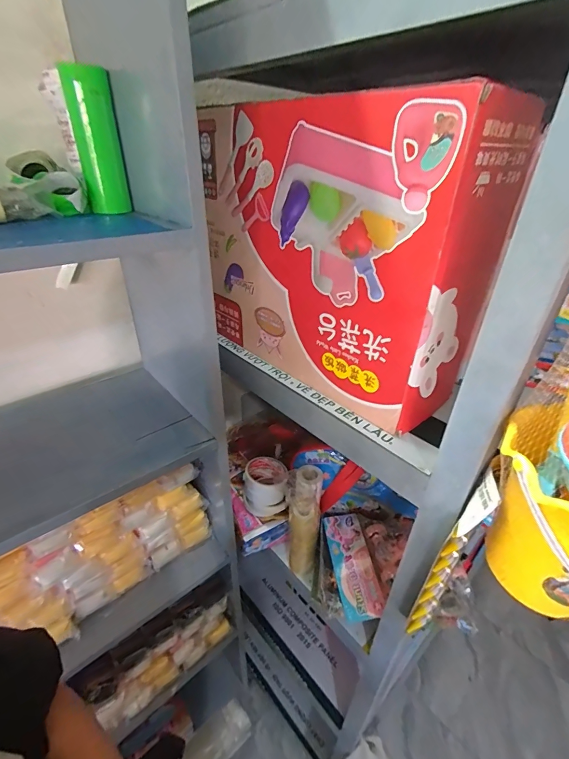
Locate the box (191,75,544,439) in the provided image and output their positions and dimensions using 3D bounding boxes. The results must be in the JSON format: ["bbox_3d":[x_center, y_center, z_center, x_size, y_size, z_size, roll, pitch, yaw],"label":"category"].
[{"bbox_3d":[0.043,-0.158,0.463,0.094,0.314,0.381,-24,40,-34],"label":"box"}]

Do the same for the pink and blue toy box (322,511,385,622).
[{"bbox_3d":[0.123,0.332,0.646,0.068,0.024,0.187,-3,33,-7],"label":"pink and blue toy box"}]

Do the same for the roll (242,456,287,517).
[{"bbox_3d":[-0.041,0.230,0.749,0.091,0.099,0.095,1,32,-1],"label":"roll"}]

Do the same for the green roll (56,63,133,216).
[{"bbox_3d":[-0.223,-0.281,0.429,0.051,0.143,0.061,-13,35,-22],"label":"green roll"}]

